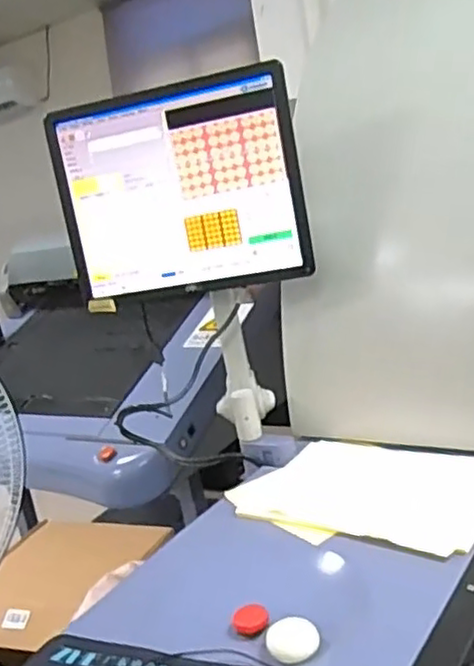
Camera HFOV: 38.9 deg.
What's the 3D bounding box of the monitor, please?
[{"bbox_3d":[-0.085,-0.217,1.013,0.371,0.300,0.040,-6,13,16],"label":"monitor"}]

